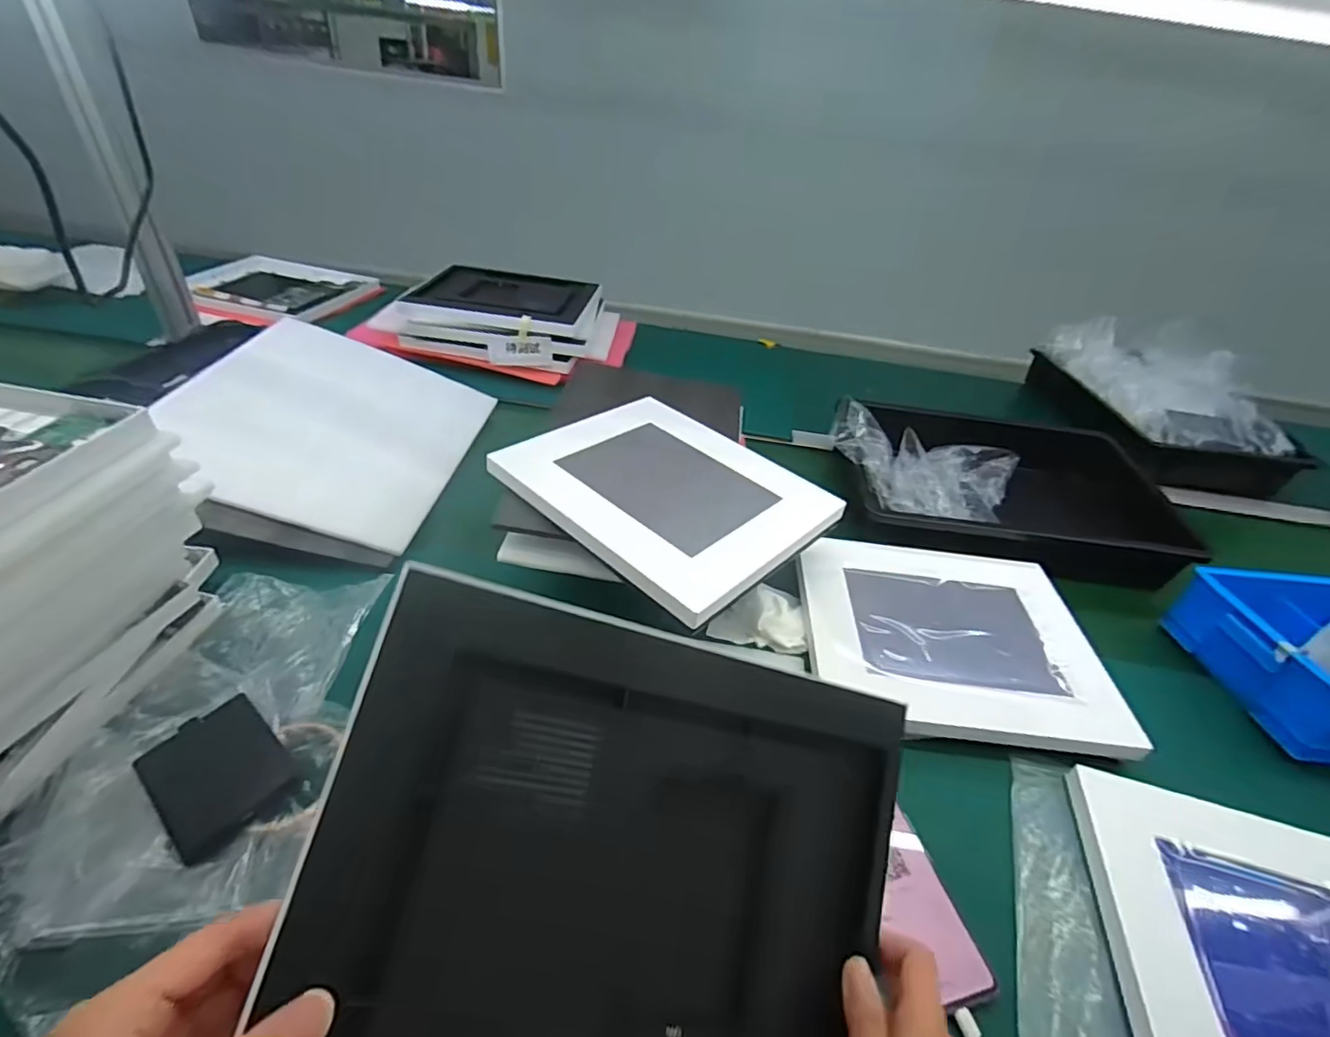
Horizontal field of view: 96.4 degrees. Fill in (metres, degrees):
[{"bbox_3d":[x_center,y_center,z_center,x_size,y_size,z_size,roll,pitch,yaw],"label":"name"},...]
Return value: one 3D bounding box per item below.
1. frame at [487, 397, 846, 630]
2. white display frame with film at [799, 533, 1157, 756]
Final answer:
[{"bbox_3d":[0.005,-0.033,0.638,0.299,0.021,0.255,33,45,28],"label":"frame"},{"bbox_3d":[0.297,0.122,0.629,0.290,0.027,0.250,7,39,-1],"label":"white display frame with film"}]

